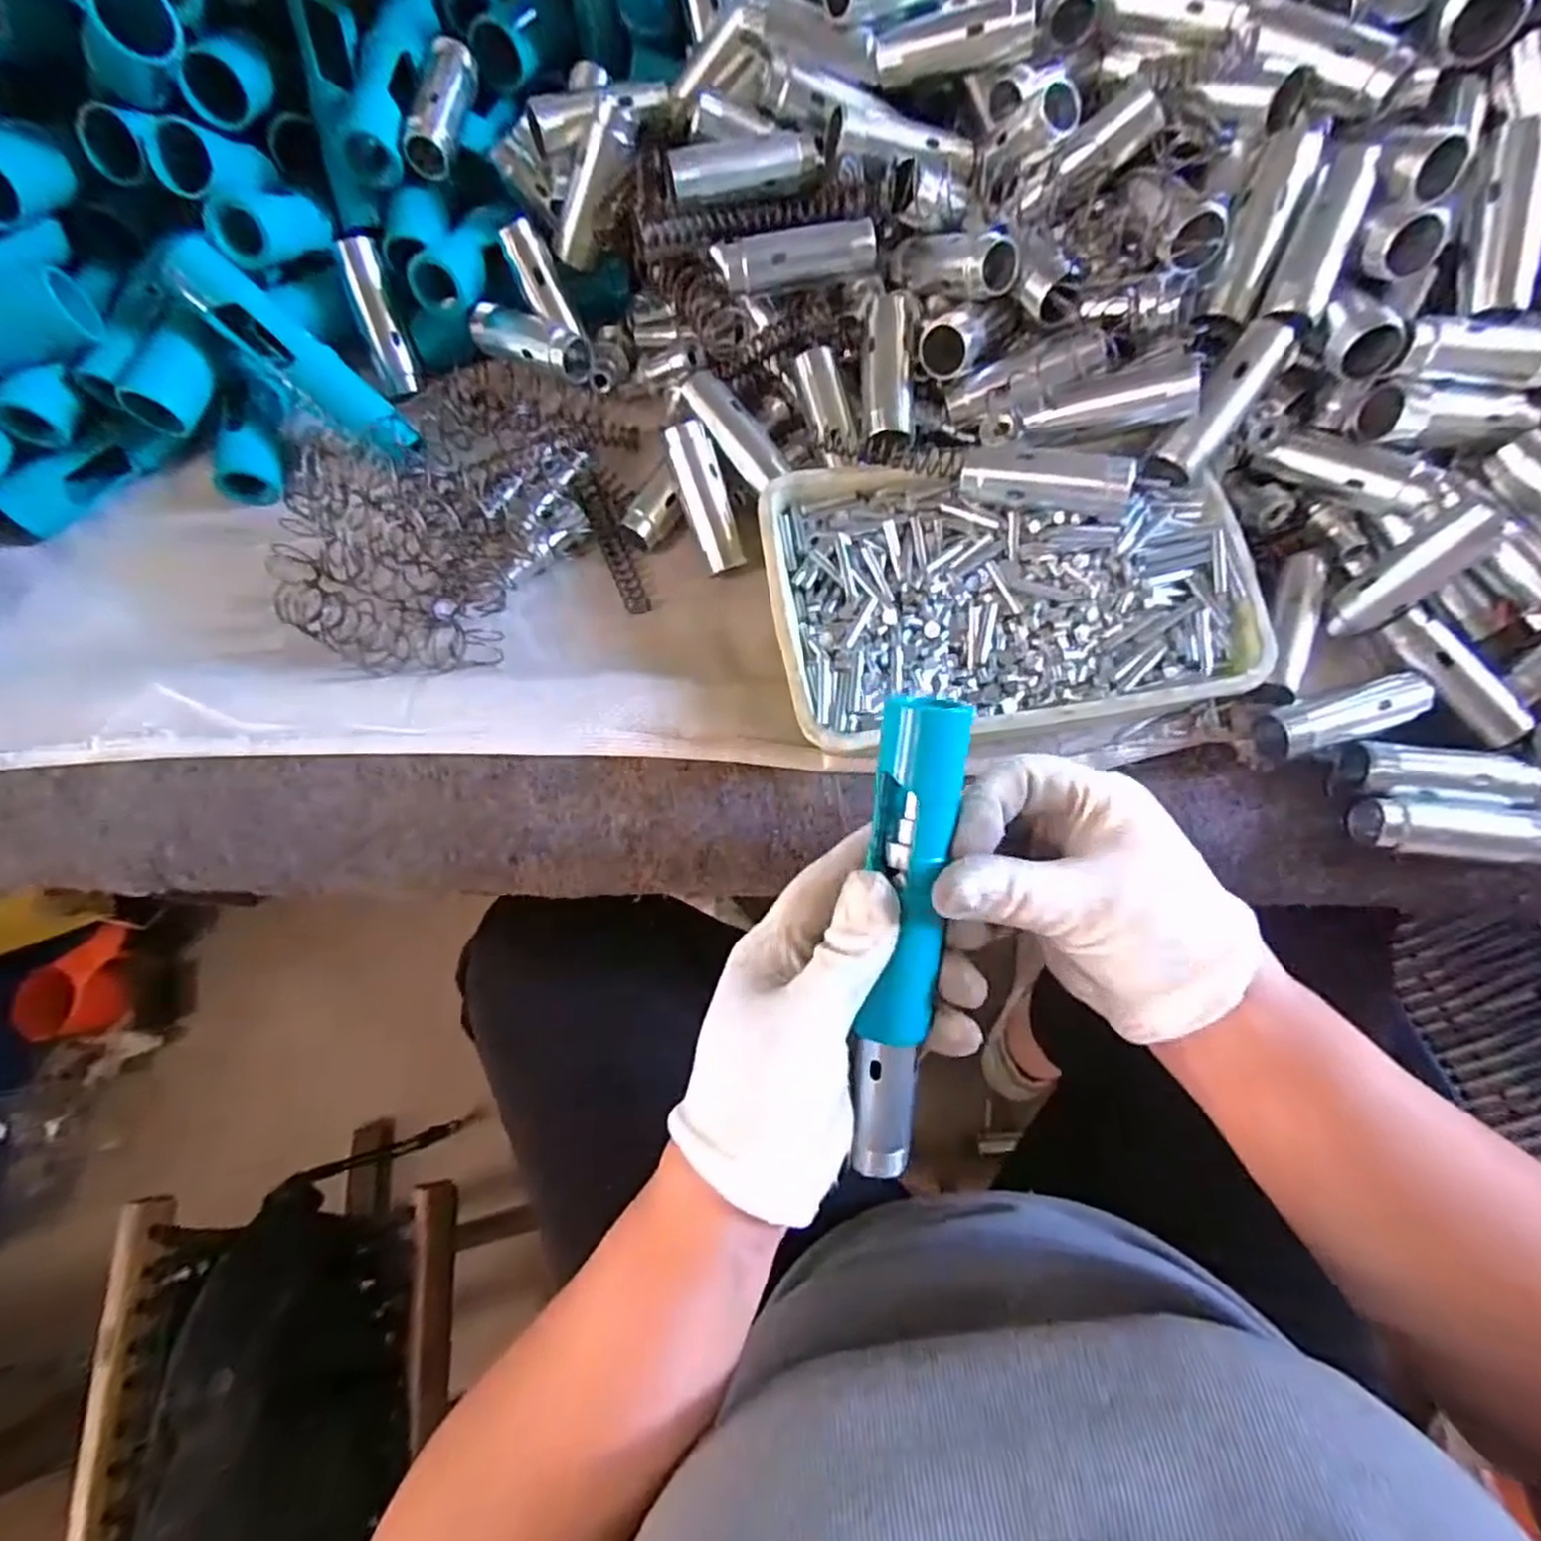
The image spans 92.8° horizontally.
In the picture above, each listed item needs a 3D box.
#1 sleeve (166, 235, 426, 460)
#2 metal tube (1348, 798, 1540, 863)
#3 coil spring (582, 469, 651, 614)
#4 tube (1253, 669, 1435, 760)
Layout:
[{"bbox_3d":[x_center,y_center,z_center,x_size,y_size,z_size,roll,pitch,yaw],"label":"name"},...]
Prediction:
[{"bbox_3d":[-0.223,-0.196,0.350,0.124,0.020,0.028,40,77,-12],"label":"sleeve"},{"bbox_3d":[0.287,0.025,0.307,0.067,0.022,0.022,6,73,4],"label":"metal tube"},{"bbox_3d":[-0.078,-0.115,0.369,0.013,0.009,0.081,-21,74,-5],"label":"coil spring"},{"bbox_3d":[0.251,-0.026,0.318,0.071,0.024,0.023,-19,74,-4],"label":"tube"}]

